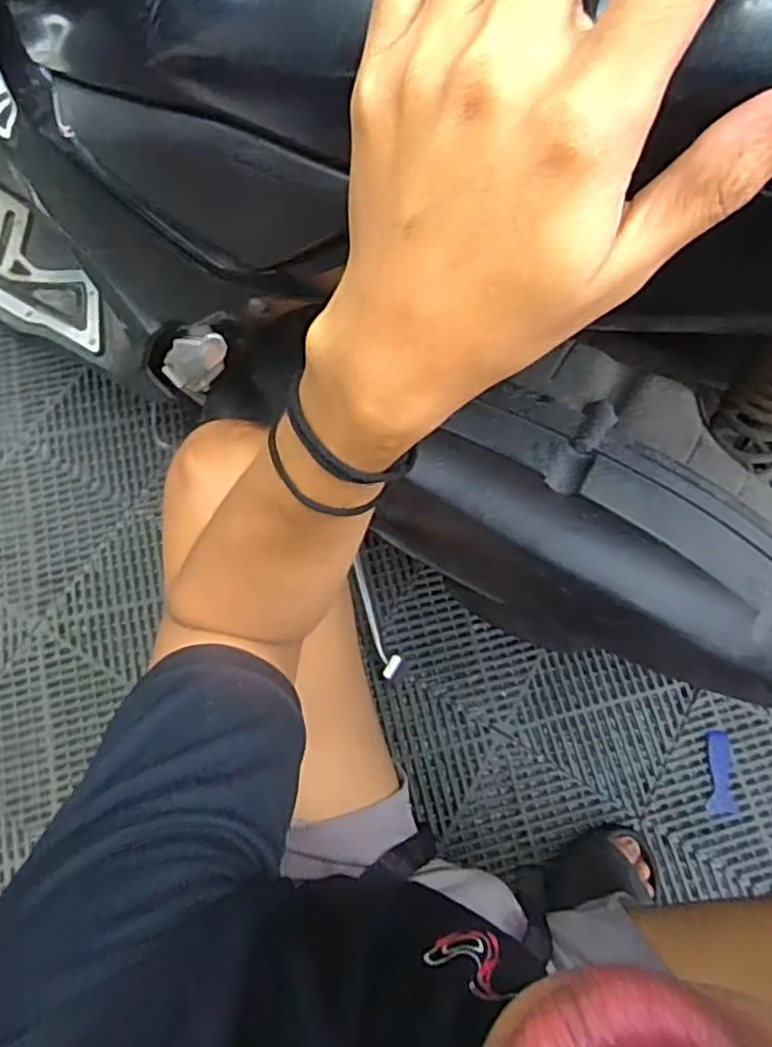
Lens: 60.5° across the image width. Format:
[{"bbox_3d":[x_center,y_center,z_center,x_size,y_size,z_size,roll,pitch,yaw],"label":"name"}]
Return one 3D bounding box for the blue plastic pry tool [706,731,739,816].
[{"bbox_3d":[0.424,0.316,0.839,0.035,0.005,0.099,6,71,-1],"label":"blue plastic pry tool"}]

